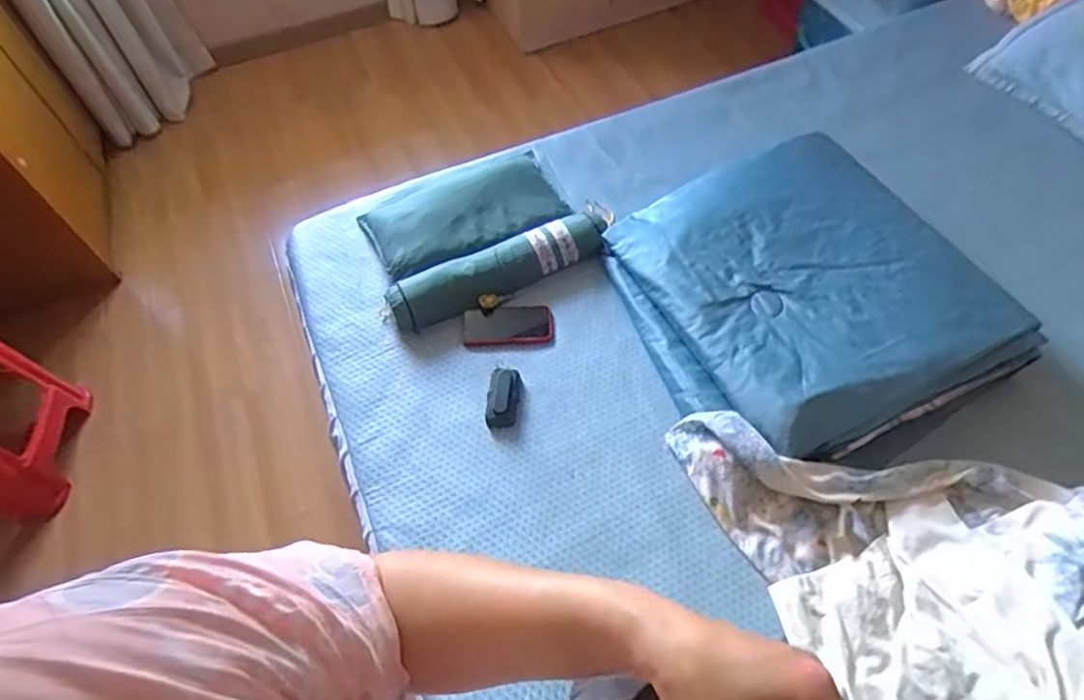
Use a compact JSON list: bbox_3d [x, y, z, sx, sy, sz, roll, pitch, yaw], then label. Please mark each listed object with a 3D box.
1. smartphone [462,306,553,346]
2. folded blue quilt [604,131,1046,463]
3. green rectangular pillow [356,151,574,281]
[{"bbox_3d":[-0.065,-0.045,1.191,0.163,0.012,0.077,-4,65,-4],"label":"smartphone"},{"bbox_3d":[0.429,-0.106,1.111,0.512,0.131,0.551,-21,58,-10],"label":"folded blue quilt"},{"bbox_3d":[-0.159,-0.290,1.300,0.380,0.046,0.229,-23,59,-11],"label":"green rectangular pillow"}]

